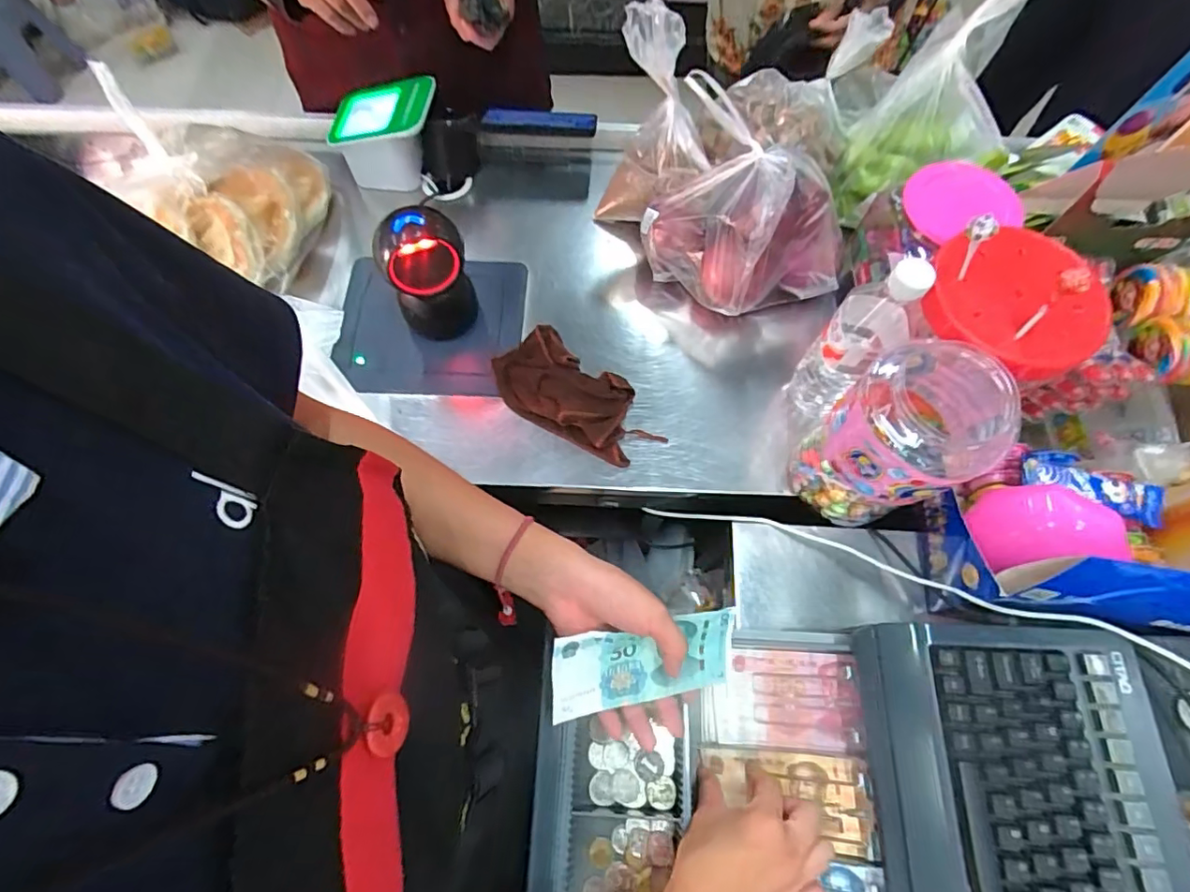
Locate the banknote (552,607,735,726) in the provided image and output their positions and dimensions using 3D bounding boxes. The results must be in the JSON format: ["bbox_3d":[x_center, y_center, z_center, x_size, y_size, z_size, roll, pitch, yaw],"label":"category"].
[{"bbox_3d":[0.038,0.164,0.419,0.147,0.012,0.066,-5,105,-19],"label":"banknote"}]

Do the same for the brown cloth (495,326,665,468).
[{"bbox_3d":[-0.024,-0.057,0.646,0.192,0.035,0.106,38,72,14],"label":"brown cloth"}]

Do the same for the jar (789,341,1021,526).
[{"bbox_3d":[0.280,-0.010,0.517,0.103,0.213,0.127,38,73,14],"label":"jar"}]

